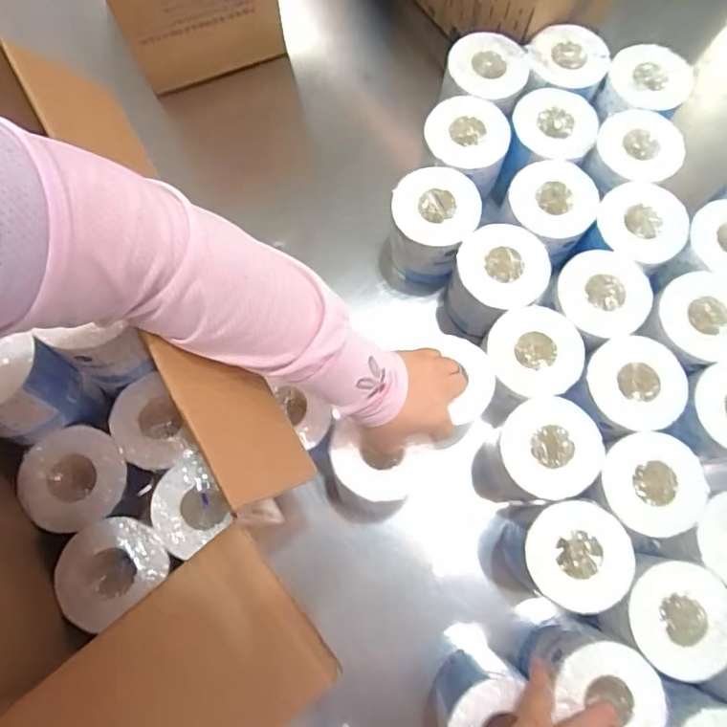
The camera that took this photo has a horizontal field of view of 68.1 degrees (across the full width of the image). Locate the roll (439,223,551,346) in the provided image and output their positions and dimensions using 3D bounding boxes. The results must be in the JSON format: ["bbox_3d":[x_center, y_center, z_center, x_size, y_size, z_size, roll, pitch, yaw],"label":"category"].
[{"bbox_3d":[0.151,-0.094,0.639,0.100,0.096,0.114,44,80,10],"label":"roll"}]

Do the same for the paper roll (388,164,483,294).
[{"bbox_3d":[0.080,-0.162,0.671,0.102,0.121,0.112,20,77,5],"label":"paper roll"}]

